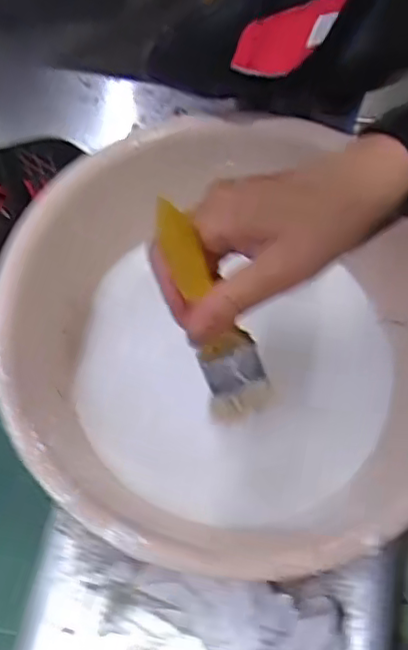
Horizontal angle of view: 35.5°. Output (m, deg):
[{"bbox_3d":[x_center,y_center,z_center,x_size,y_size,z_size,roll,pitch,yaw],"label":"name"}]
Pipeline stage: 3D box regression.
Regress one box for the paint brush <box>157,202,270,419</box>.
[{"bbox_3d":[0.004,-0.003,0.357,0.038,0.153,0.011,-32,38,-14],"label":"paint brush"}]

